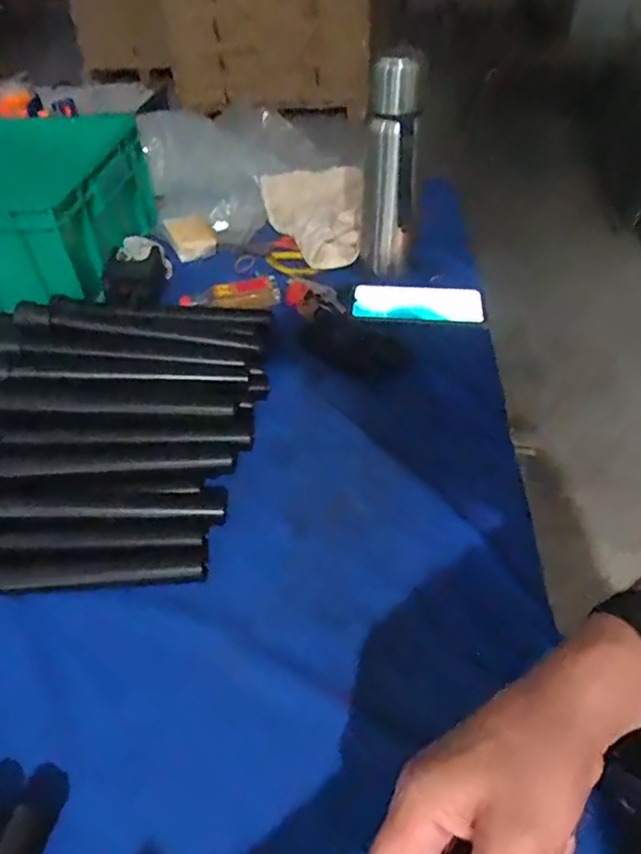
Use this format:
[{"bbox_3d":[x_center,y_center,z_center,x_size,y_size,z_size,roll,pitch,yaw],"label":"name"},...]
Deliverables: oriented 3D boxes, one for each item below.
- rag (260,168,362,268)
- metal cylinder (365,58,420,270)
[{"bbox_3d":[-0.014,-0.301,0.788,0.148,0.049,0.215,0,46,3],"label":"rag"},{"bbox_3d":[0.084,-0.307,0.670,0.060,0.236,0.051,6,47,9],"label":"metal cylinder"}]

